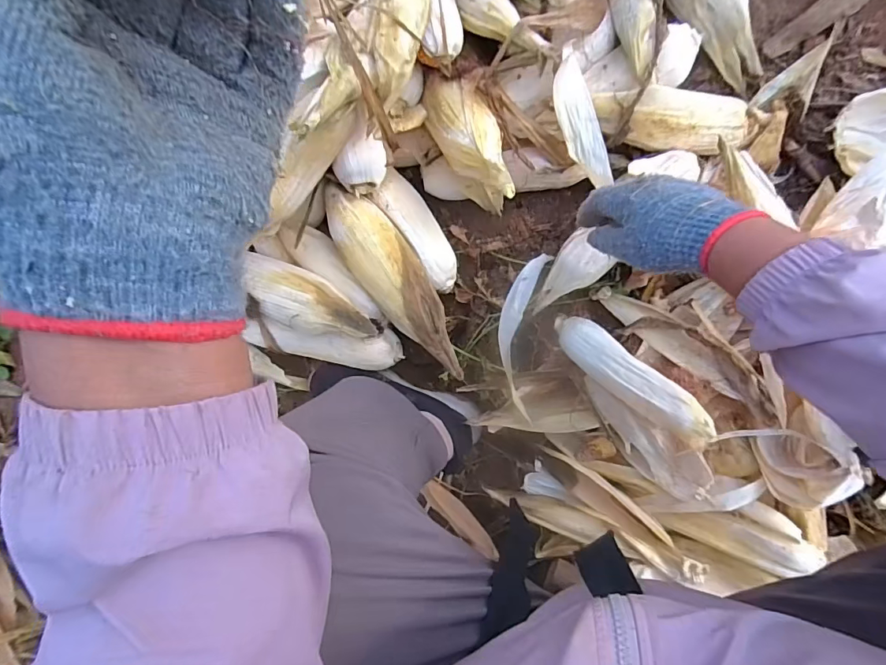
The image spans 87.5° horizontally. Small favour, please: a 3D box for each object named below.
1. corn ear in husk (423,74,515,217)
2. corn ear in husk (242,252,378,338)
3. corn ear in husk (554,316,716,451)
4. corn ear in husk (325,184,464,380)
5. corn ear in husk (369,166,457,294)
[{"bbox_3d":[0.032,-0.226,0.547,0.073,0.076,0.181,-30,84,7],"label":"corn ear in husk"},{"bbox_3d":[-0.175,-0.042,0.594,0.197,0.040,0.077,17,91,9],"label":"corn ear in husk"},{"bbox_3d":[0.227,0.056,0.574,0.055,0.048,0.218,-49,57,5],"label":"corn ear in husk"},{"bbox_3d":[-0.058,-0.063,0.584,0.080,0.049,0.288,-34,98,7],"label":"corn ear in husk"},{"bbox_3d":[-0.030,-0.131,0.602,0.052,0.043,0.171,-31,103,7],"label":"corn ear in husk"}]

